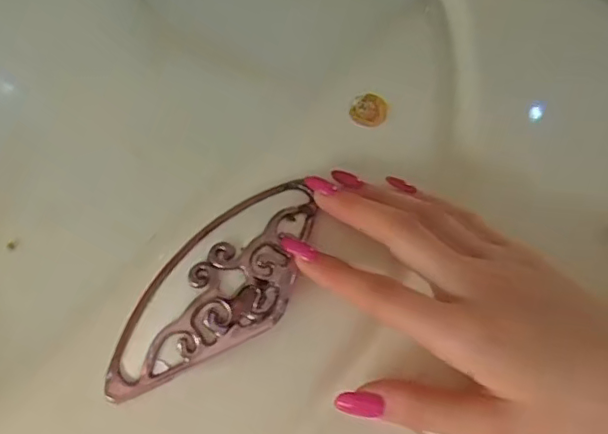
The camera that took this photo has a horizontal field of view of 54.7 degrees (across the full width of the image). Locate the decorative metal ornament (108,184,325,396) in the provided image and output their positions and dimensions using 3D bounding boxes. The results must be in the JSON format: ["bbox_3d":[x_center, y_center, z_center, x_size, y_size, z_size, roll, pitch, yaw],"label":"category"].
[{"bbox_3d":[-0.035,0.031,0.254,0.052,0.012,0.119,38,70,17],"label":"decorative metal ornament"}]

